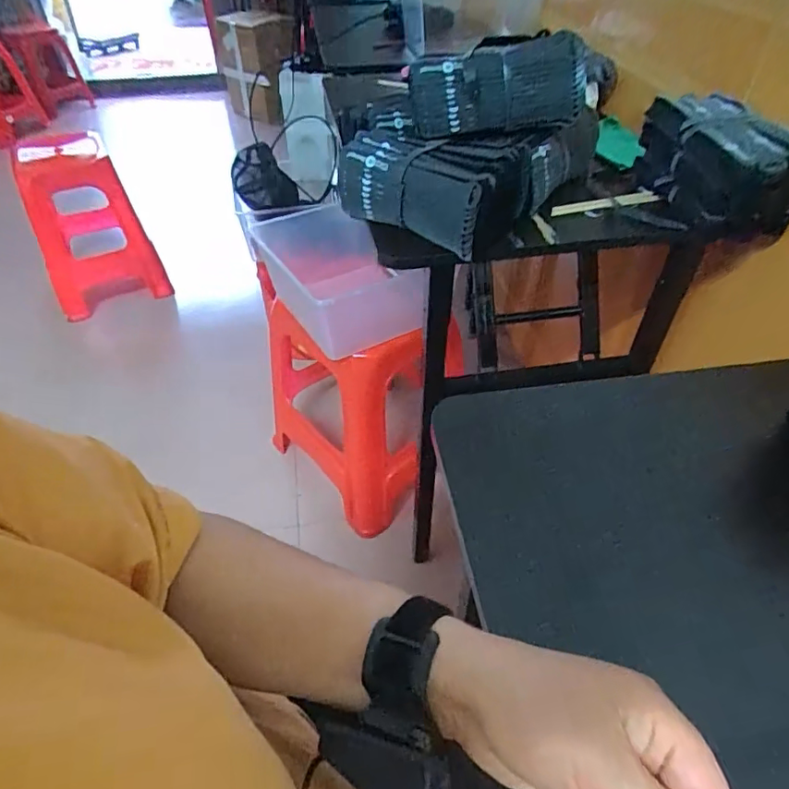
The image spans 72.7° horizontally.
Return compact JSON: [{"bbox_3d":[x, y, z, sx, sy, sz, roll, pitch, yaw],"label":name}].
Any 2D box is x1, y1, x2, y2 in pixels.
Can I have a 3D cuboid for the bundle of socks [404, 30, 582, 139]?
[{"bbox_3d":[0.123,-0.384,0.669,0.207,0.083,0.089,-12,46,-11],"label":"bundle of socks"}]

